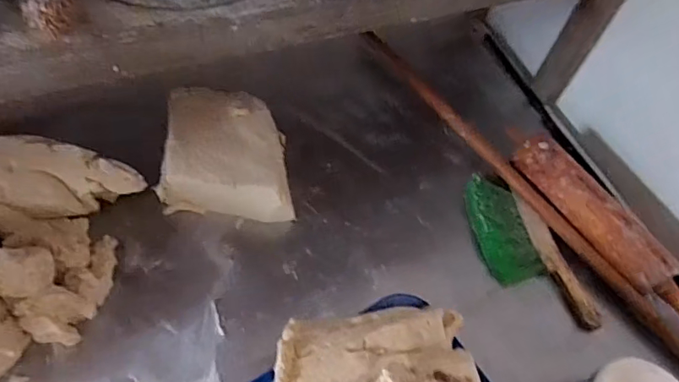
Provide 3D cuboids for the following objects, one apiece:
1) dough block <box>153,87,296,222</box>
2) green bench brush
[{"bbox_3d":[-0.170,-0.062,0.792,0.198,0.070,0.227,3,56,-7],"label":"dough block"},{"bbox_3d":[0.280,0.089,0.772,0.104,0.032,0.261,-14,60,-18],"label":"green bench brush"}]

